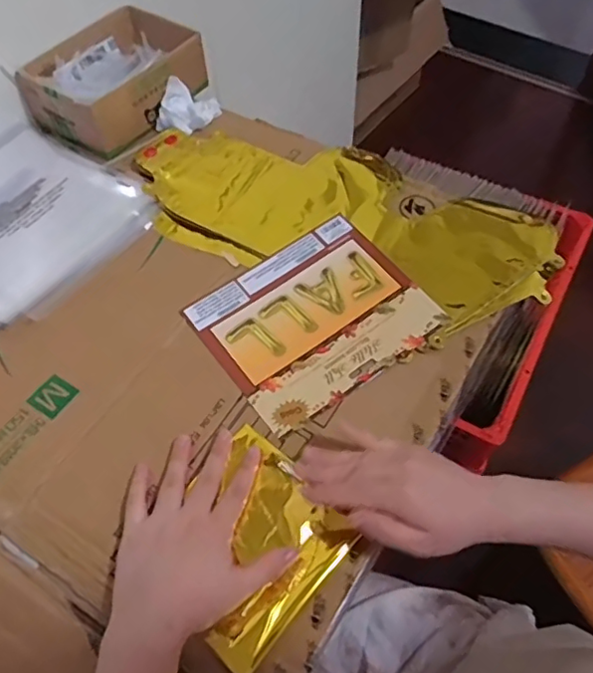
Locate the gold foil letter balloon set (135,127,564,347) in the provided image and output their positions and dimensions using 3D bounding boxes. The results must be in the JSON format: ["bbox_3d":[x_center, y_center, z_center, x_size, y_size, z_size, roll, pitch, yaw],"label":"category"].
[{"bbox_3d":[0.038,-0.127,0.611,0.431,0.024,0.200,22,59,16],"label":"gold foil letter balloon set"}]

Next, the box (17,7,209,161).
[{"bbox_3d":[-0.210,-0.308,0.699,0.138,0.058,0.195,30,61,20],"label":"box"}]

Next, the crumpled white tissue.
[{"bbox_3d":[-0.128,-0.271,0.689,0.061,0.033,0.066,18,58,14],"label":"crumpled white tissue"}]

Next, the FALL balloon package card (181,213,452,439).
[{"bbox_3d":[0.015,-0.022,0.537,0.189,0.013,0.156,-31,60,-19],"label":"FALL balloon package card"}]

